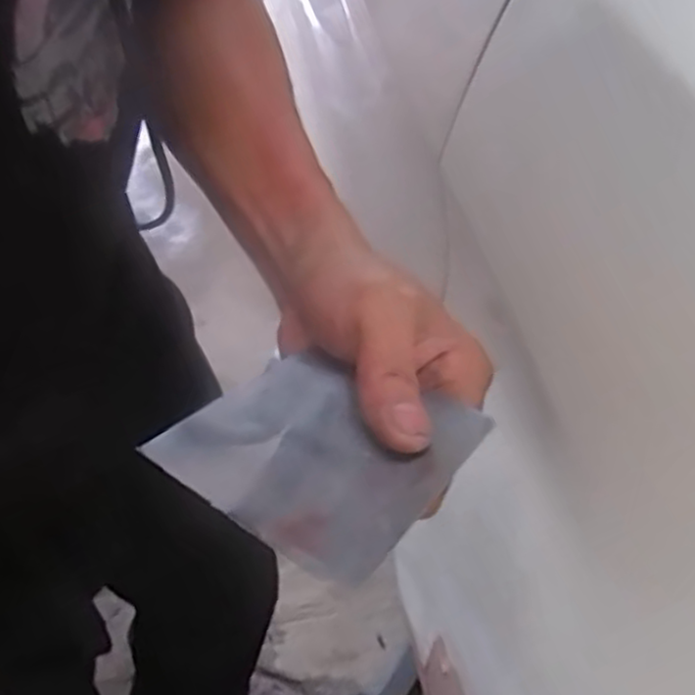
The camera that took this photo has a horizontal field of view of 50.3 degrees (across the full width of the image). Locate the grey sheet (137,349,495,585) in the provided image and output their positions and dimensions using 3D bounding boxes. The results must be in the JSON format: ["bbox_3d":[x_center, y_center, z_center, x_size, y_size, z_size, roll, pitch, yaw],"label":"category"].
[{"bbox_3d":[-0.016,0.037,0.279,0.113,0.005,0.083,17,44,38],"label":"grey sheet"}]

